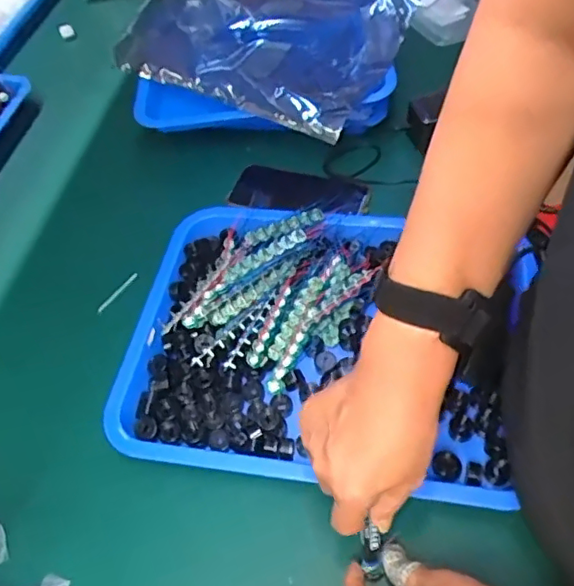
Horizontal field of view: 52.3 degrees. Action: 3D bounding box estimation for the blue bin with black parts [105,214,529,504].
[{"bbox_3d":[0.032,0.036,0.554,0.366,0.053,0.285,5,53,9],"label":"blue bin with black parts"}]

